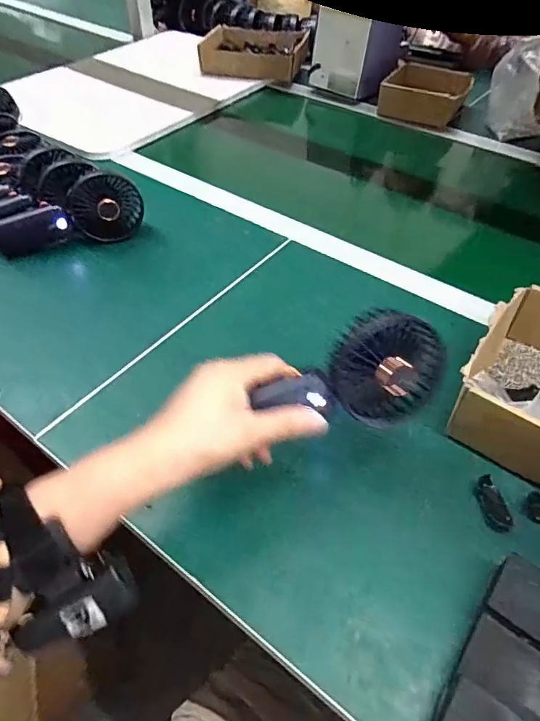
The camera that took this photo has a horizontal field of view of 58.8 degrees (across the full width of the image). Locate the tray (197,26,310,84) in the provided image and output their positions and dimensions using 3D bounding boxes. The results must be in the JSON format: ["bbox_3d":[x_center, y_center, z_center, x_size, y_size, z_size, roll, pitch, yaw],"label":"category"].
[{"bbox_3d":[-0.035,-0.709,1.112,0.233,0.057,0.188,11,49,8],"label":"tray"}]

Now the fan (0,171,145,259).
[{"bbox_3d":[-0.270,-0.189,0.643,0.200,0.087,0.037,-11,50,-11],"label":"fan"}]

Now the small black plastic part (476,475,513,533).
[{"bbox_3d":[0.187,0.120,0.404,0.022,0.007,0.046,-5,49,-6],"label":"small black plastic part"}]

